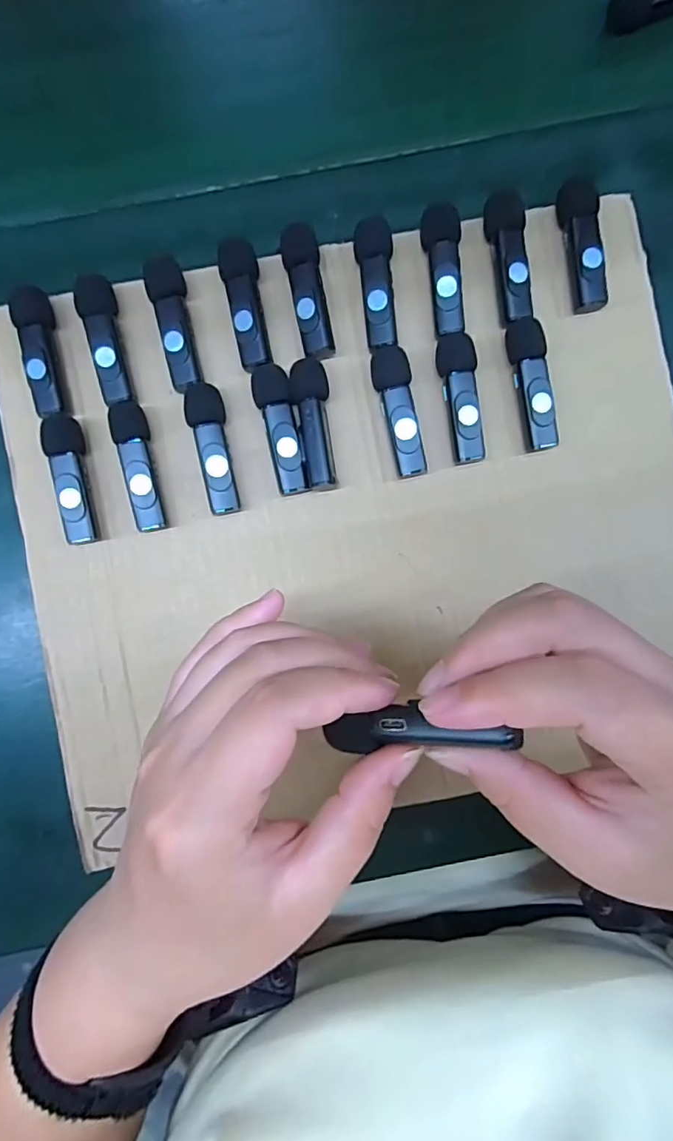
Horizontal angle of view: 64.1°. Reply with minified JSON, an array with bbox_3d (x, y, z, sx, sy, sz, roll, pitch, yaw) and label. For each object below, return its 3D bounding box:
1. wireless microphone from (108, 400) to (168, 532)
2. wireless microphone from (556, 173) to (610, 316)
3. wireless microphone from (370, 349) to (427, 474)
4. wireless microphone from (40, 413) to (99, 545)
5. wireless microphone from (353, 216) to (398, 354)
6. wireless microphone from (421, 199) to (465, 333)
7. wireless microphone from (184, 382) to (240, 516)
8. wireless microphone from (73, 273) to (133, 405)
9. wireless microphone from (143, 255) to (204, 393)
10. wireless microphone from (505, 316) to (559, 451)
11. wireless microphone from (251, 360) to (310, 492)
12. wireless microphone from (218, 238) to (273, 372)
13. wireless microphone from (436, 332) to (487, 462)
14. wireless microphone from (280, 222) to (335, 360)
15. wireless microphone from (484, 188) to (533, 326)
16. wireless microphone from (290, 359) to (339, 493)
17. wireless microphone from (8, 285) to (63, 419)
[{"bbox_3d":[-0.101,-0.053,0.275,0.016,0.018,0.065,-12,89,-1],"label":"wireless microphone"},{"bbox_3d":[0.127,-0.168,0.278,0.017,0.015,0.067,-8,89,-1],"label":"wireless microphone"},{"bbox_3d":[0.032,-0.081,0.277,0.018,0.016,0.066,-11,89,-1],"label":"wireless microphone"},{"bbox_3d":[-0.134,-0.046,0.274,0.016,0.017,0.065,-13,89,-1],"label":"wireless microphone"},{"bbox_3d":[0.021,-0.146,0.278,0.019,0.016,0.064,-8,89,-1],"label":"wireless microphone"},{"bbox_3d":[0.054,-0.153,0.277,0.018,0.018,0.063,-4,89,-1],"label":"wireless microphone"},{"bbox_3d":[-0.063,-0.062,0.277,0.018,0.018,0.066,-11,89,-1],"label":"wireless microphone"},{"bbox_3d":[-0.118,-0.116,0.274,0.017,0.017,0.064,-10,89,-1],"label":"wireless microphone"},{"bbox_3d":[-0.083,-0.125,0.277,0.018,0.017,0.067,-11,89,-1],"label":"wireless microphone"},{"bbox_3d":[0.100,-0.095,0.276,0.018,0.017,0.065,-9,89,-1],"label":"wireless microphone"},{"bbox_3d":[-0.029,-0.072,0.278,0.018,0.019,0.065,-11,89,-1],"label":"wireless microphone"},{"bbox_3d":[-0.046,-0.135,0.276,0.018,0.019,0.063,-11,89,-1],"label":"wireless microphone"},{"bbox_3d":[0.064,-0.089,0.277,0.019,0.017,0.065,-7,89,-1],"label":"wireless microphone"},{"bbox_3d":[-0.015,-0.141,0.276,0.018,0.018,0.065,-9,89,-1],"label":"wireless microphone"},{"bbox_3d":[0.088,-0.158,0.277,0.018,0.019,0.064,-7,89,-1],"label":"wireless microphone"},{"bbox_3d":[-0.012,-0.074,0.277,0.018,0.018,0.067,-6,89,-1],"label":"wireless microphone"},{"bbox_3d":[-0.150,-0.110,0.273,0.016,0.018,0.064,-8,89,-1],"label":"wireless microphone"}]

